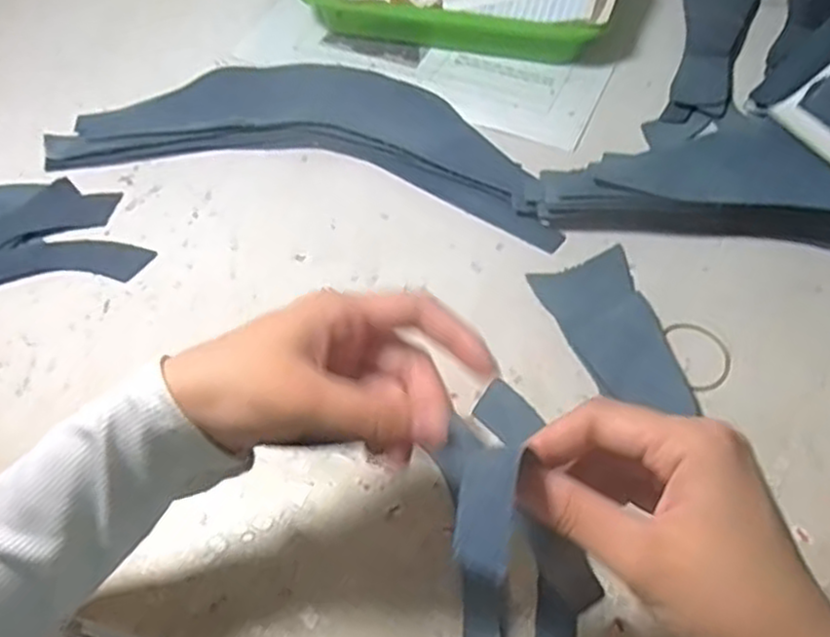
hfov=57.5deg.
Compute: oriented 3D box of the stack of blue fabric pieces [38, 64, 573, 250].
[{"bbox_3d":[-0.080,-0.136,0.552,0.357,0.014,0.149,6,56,6],"label":"stack of blue fabric pieces"}]

